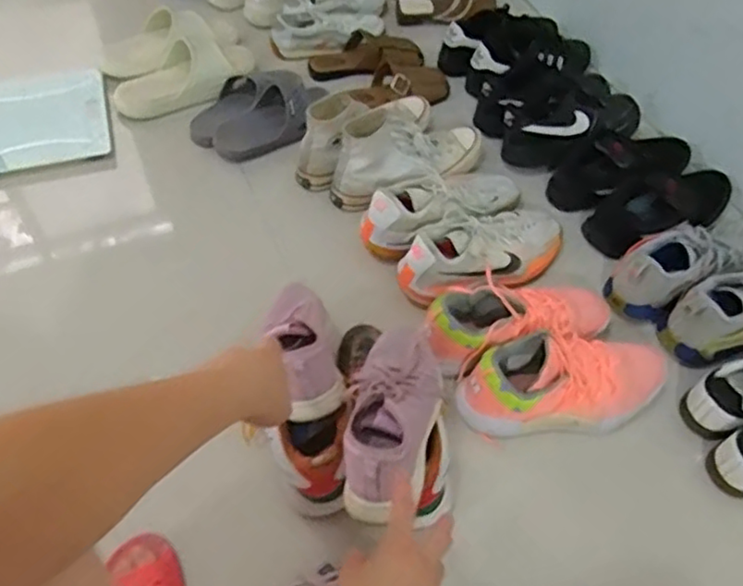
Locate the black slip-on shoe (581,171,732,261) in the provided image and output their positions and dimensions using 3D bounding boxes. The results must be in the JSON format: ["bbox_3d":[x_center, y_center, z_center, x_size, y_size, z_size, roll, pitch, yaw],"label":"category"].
[{"bbox_3d":[0.526,-0.161,1.134,0.292,0.105,0.121,-25,59,-19],"label":"black slip-on shoe"}]

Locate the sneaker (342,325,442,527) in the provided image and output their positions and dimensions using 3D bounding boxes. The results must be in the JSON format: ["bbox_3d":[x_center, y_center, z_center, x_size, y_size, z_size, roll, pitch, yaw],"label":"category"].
[{"bbox_3d":[0.027,0.134,0.773,0.100,0.080,0.265,12,38,6],"label":"sneaker"}]

